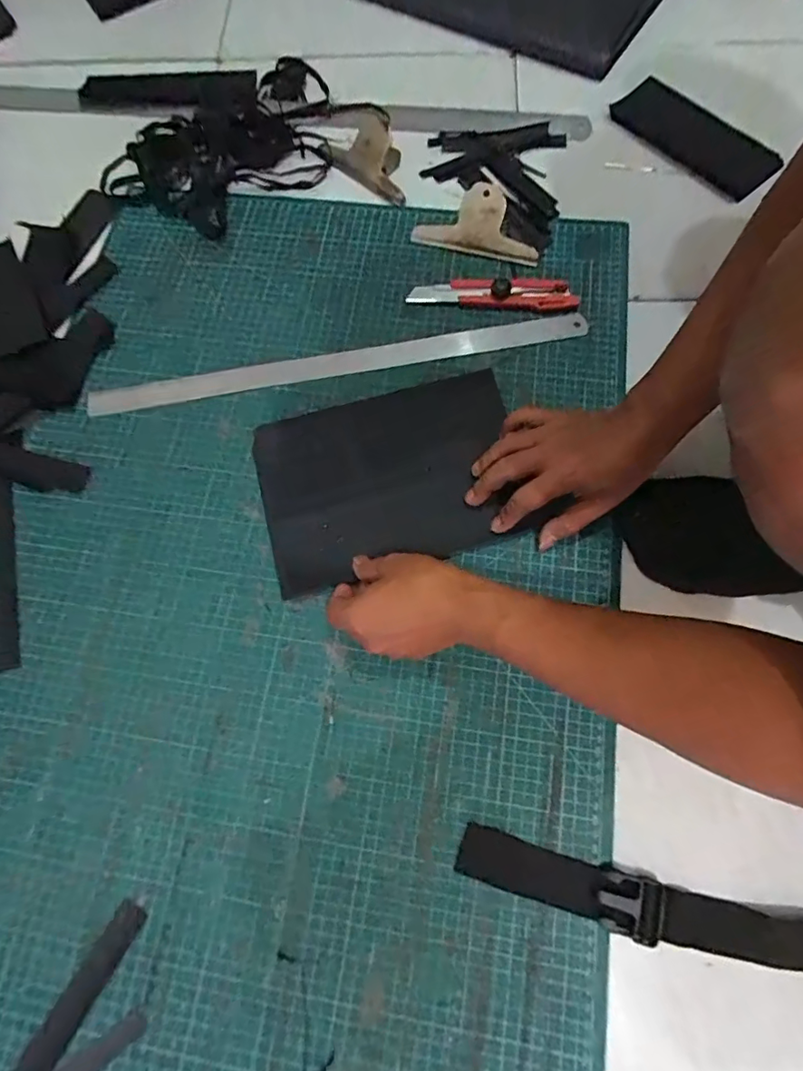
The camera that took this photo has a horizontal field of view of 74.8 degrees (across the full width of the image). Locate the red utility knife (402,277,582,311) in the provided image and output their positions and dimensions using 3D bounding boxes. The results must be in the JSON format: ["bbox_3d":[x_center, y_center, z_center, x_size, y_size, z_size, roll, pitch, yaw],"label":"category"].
[{"bbox_3d":[0.097,-0.260,0.560,0.176,0.014,0.037,1,72,3],"label":"red utility knife"}]

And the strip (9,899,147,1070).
[{"bbox_3d":[-0.241,0.344,0.385,0.026,0.004,0.144,30,76,11],"label":"strip"}]

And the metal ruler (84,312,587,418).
[{"bbox_3d":[-0.066,-0.181,0.551,0.517,0.006,0.032,-10,79,-1],"label":"metal ruler"}]

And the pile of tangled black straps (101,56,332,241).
[{"bbox_3d":[-0.207,-0.477,0.640,0.299,0.038,0.196,-37,74,-9],"label":"pile of tangled black straps"}]

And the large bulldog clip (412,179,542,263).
[{"bbox_3d":[0.085,-0.347,0.576,0.138,0.038,0.062,12,73,6],"label":"large bulldog clip"}]

